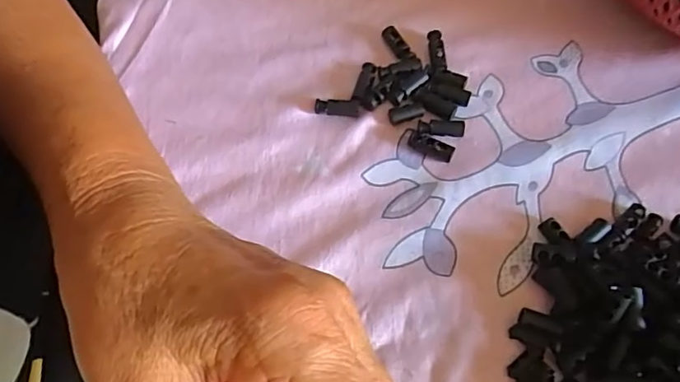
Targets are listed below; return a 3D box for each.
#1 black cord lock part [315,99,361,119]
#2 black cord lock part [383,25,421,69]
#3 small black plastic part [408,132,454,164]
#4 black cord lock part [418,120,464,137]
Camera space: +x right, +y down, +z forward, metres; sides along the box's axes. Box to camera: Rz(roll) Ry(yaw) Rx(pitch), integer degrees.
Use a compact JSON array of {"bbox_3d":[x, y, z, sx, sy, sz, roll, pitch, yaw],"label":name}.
[{"bbox_3d":[-0.001,-0.046,0.297,0.025,0.004,0.009,7,65,6],"label":"black cord lock part"},{"bbox_3d":[0.035,-0.081,0.309,0.007,0.007,0.034,-29,66,-11],"label":"black cord lock part"},{"bbox_3d":[0.048,-0.023,0.284,0.023,0.008,0.009,30,69,16],"label":"small black plastic part"},{"bbox_3d":[0.054,-0.034,0.288,0.025,0.005,0.008,4,64,5],"label":"black cord lock part"}]

